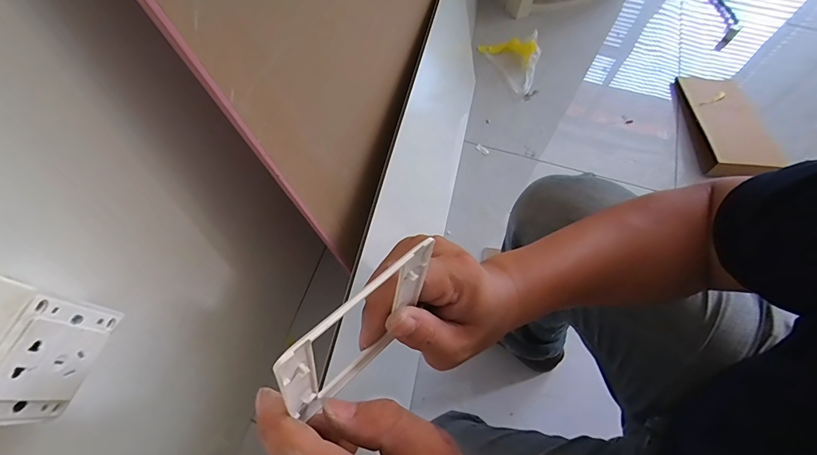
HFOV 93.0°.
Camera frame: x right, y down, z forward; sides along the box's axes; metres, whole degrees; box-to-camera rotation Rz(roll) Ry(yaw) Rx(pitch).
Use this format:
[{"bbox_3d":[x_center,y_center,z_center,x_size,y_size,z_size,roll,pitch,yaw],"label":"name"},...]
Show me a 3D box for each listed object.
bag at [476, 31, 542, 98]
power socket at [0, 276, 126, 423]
[{"bbox_3d":[0.271,-0.464,1.060,0.164,0.092,0.163,15,65,6],"label":"bag"},{"bbox_3d":[-0.268,0.087,0.273,0.042,0.080,0.087,18,65,7],"label":"power socket"}]

